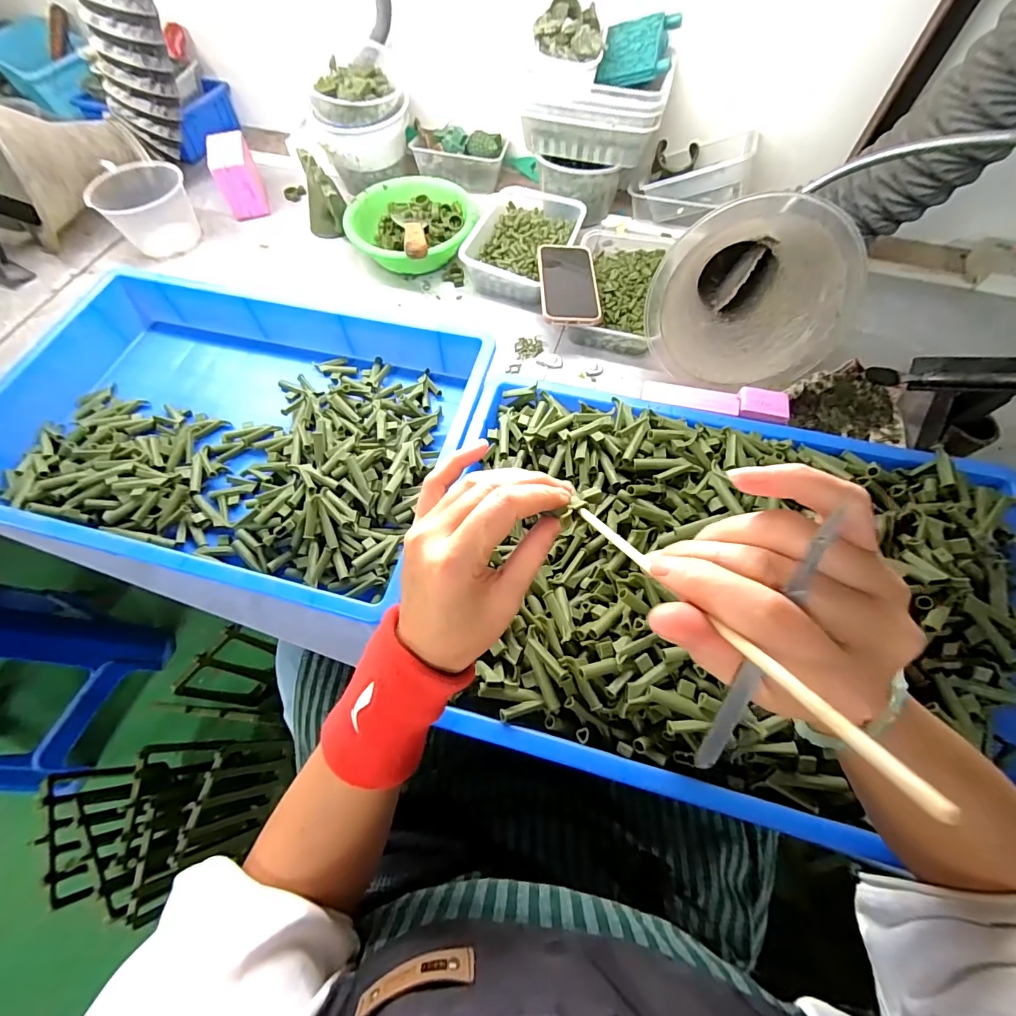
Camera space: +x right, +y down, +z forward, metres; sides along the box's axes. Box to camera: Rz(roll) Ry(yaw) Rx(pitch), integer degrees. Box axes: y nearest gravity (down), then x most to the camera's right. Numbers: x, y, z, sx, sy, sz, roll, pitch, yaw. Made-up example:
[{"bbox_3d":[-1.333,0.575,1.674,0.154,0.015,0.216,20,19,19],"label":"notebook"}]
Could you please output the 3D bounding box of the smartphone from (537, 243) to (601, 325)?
[{"bbox_3d":[0.086,-0.328,0.633,0.081,0.018,0.175,-2,64,0],"label":"smartphone"}]

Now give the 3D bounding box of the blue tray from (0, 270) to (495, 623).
[{"bbox_3d":[-0.329,-0.101,0.538,0.548,0.081,0.368,12,64,7],"label":"blue tray"}]

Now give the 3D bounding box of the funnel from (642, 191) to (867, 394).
[{"bbox_3d":[0.324,-0.281,0.560,0.201,0.163,0.256,35,69,17],"label":"funnel"}]

